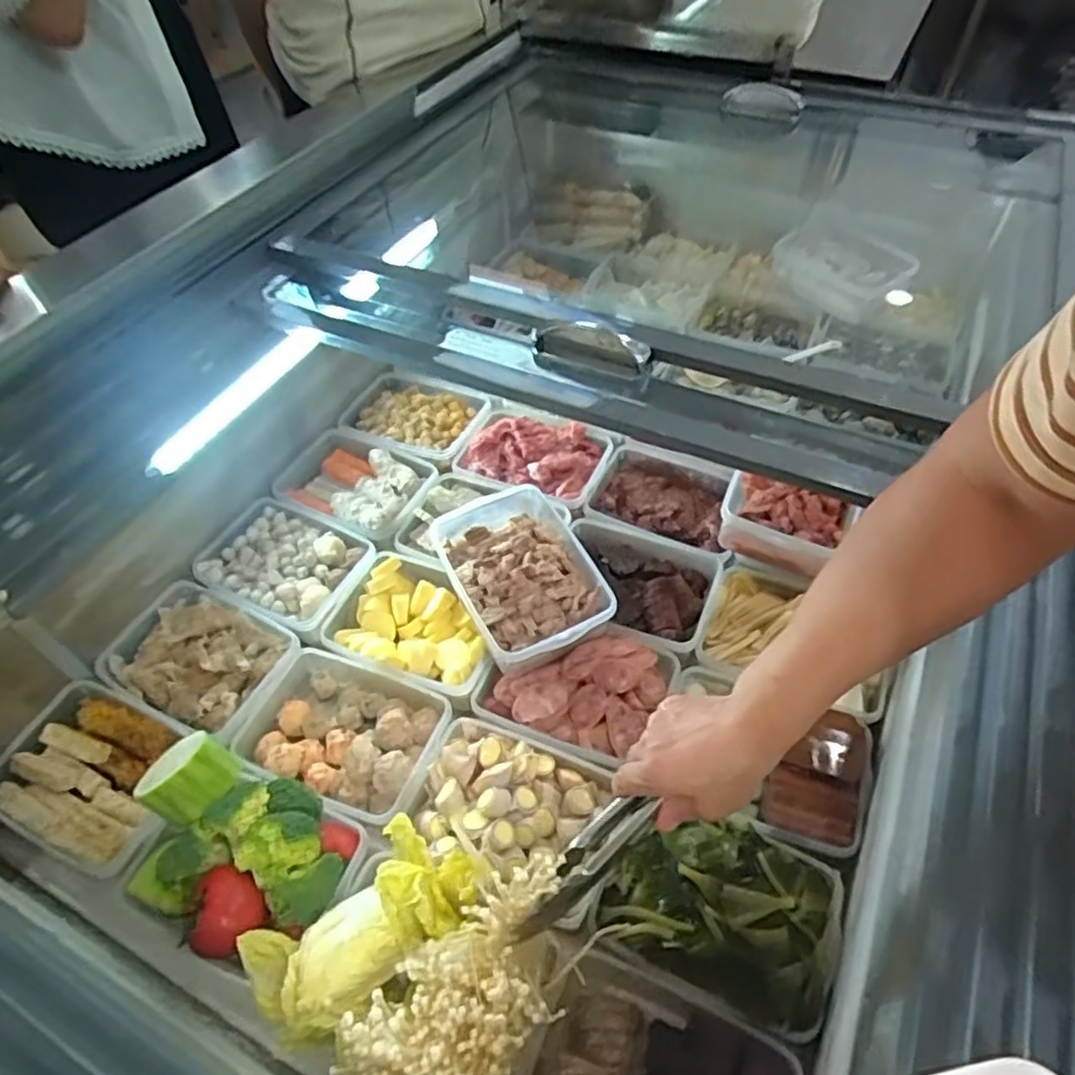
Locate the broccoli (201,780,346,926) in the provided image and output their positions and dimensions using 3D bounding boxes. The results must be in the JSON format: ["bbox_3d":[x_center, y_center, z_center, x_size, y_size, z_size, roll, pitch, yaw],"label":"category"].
[{"bbox_3d":[-0.206,0.244,0.561,0.127,0.055,0.077,36,61,27],"label":"broccoli"}]

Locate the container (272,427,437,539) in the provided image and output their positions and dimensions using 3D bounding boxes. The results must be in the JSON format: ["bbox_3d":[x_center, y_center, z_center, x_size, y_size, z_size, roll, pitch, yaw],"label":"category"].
[{"bbox_3d":[-0.219,-0.064,0.853,0.172,0.056,0.130,23,56,19],"label":"container"}]

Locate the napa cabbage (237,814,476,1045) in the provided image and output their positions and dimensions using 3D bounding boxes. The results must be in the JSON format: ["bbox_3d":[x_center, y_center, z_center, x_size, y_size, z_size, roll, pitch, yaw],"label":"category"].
[{"bbox_3d":[-0.126,0.282,0.504,0.163,0.071,0.096,-34,57,-23],"label":"napa cabbage"}]

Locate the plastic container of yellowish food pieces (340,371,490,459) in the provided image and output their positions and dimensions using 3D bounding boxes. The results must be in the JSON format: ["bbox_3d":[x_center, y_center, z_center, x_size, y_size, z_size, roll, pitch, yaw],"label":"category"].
[{"bbox_3d":[-0.163,-0.157,0.915,0.173,0.050,0.131,26,57,22],"label":"plastic container of yellowish food pieces"}]

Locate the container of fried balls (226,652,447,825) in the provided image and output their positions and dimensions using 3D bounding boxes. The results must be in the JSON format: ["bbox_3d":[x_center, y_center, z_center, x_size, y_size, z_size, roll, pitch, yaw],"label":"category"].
[{"bbox_3d":[-0.183,0.185,0.658,0.180,0.053,0.129,18,54,16],"label":"container of fried balls"}]

